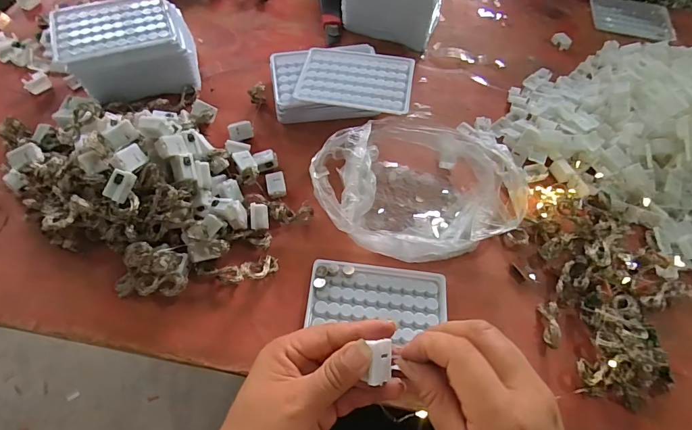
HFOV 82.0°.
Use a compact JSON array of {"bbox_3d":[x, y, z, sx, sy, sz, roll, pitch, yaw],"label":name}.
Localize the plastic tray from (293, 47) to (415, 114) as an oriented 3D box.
[{"bbox_3d":[0.013,-0.161,0.469,0.129,0.014,0.093,11,60,2],"label":"plastic tray"}]

